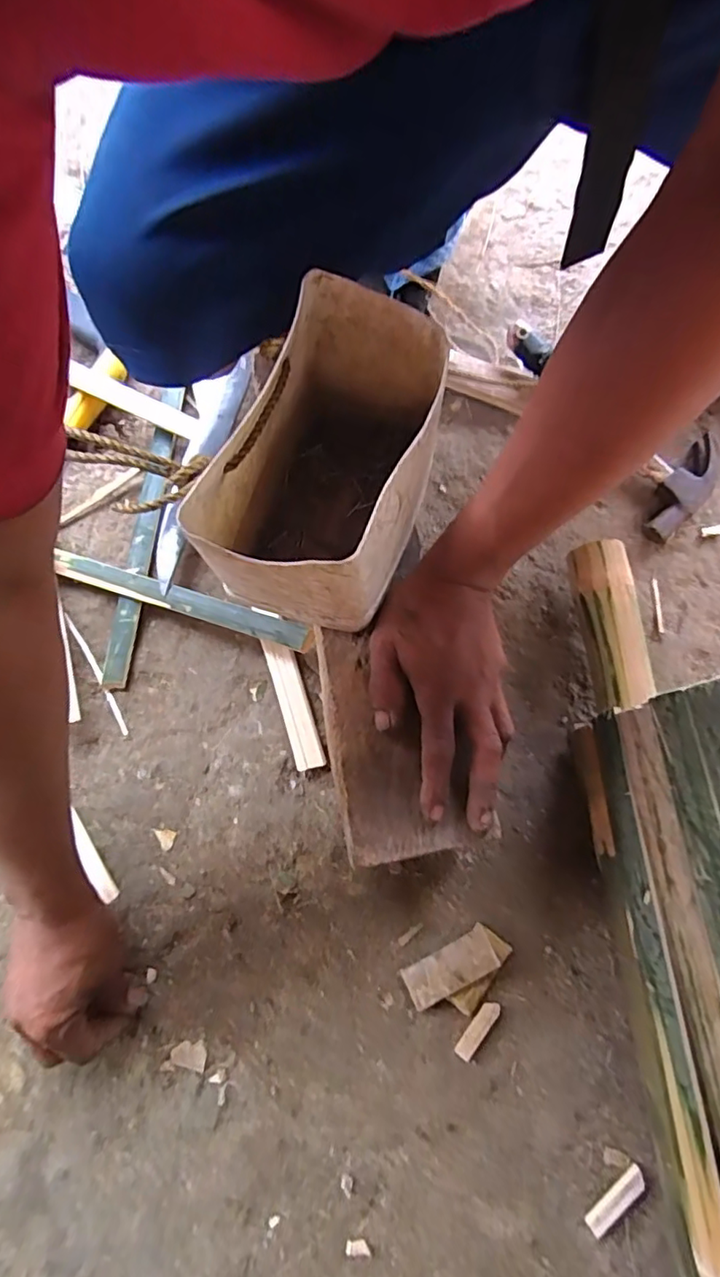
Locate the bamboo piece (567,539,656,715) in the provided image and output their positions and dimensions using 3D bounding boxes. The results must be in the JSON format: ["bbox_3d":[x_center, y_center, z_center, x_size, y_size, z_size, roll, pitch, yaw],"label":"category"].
[{"bbox_3d":[0.205,-0.012,0.470,0.037,0.029,0.137,-5,76,-1],"label":"bamboo piece"}]

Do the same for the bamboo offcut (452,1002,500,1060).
[{"bbox_3d":[0.089,0.297,0.437,0.013,0.004,0.045,36,77,11],"label":"bamboo offcut"}]

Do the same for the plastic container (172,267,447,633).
[{"bbox_3d":[-0.019,-0.110,0.382,0.109,0.110,0.193,16,76,4],"label":"plastic container"}]

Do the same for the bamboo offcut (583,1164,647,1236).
[{"bbox_3d":[0.180,0.393,0.402,0.051,0.004,0.013,-39,76,-10],"label":"bamboo offcut"}]

